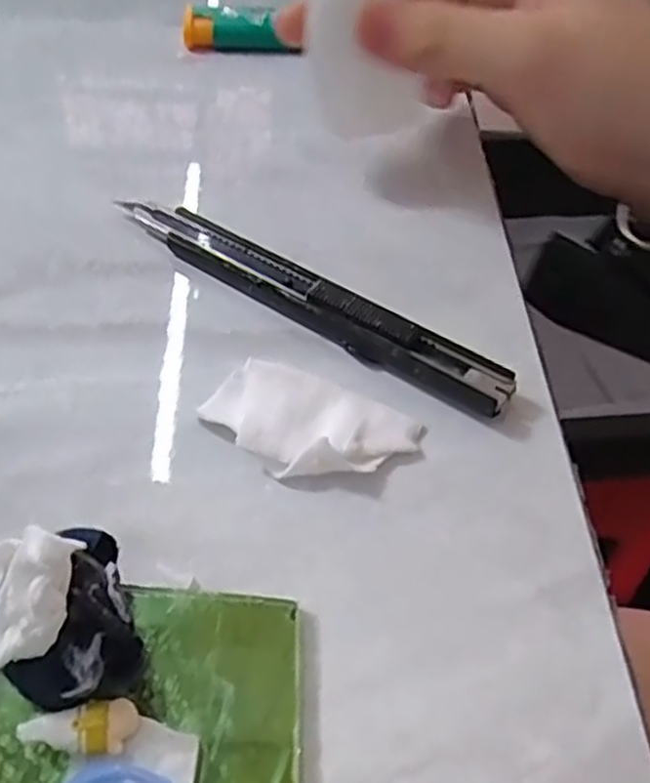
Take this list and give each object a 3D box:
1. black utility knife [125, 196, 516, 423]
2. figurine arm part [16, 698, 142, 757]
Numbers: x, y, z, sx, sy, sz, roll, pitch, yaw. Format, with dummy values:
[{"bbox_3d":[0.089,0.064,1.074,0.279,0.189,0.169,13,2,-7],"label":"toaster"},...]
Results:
[{"bbox_3d":[-0.007,-0.029,0.228,0.135,0.009,0.017,30,56,17],"label":"black utility knife"},{"bbox_3d":[-0.047,0.065,0.146,0.021,0.007,0.011,7,52,0],"label":"figurine arm part"}]

